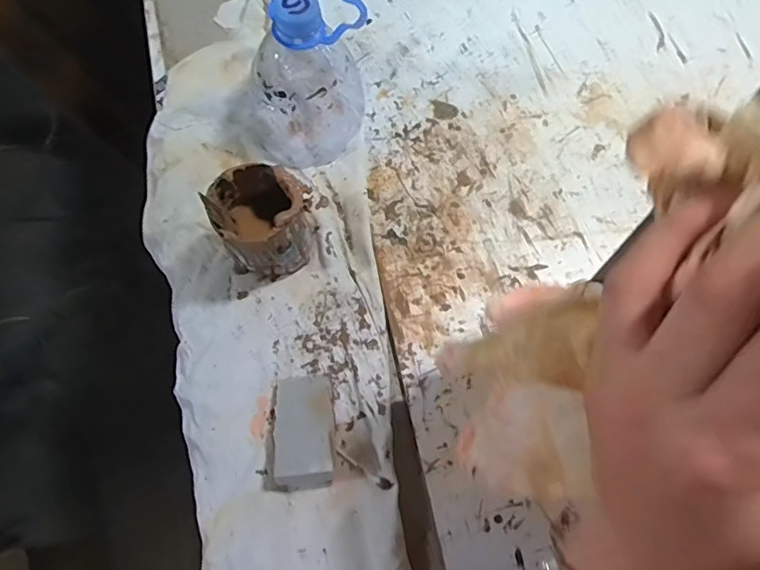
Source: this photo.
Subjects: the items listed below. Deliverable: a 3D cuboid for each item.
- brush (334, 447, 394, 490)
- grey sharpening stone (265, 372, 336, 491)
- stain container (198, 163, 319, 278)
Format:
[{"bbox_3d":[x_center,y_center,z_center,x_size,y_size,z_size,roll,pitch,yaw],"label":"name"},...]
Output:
[{"bbox_3d":[-0.012,0.125,0.355,0.046,0.005,0.007,31,70,12],"label":"brush"},{"bbox_3d":[-0.054,0.100,0.357,0.044,0.026,0.075,1,67,-1],"label":"grey sharpening stone"},{"bbox_3d":[-0.086,-0.045,0.389,0.068,0.083,0.068,-2,67,-2],"label":"stain container"}]

